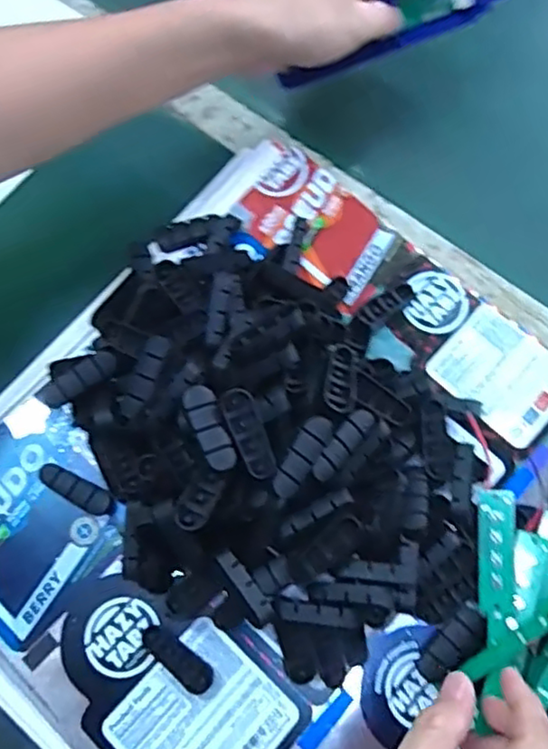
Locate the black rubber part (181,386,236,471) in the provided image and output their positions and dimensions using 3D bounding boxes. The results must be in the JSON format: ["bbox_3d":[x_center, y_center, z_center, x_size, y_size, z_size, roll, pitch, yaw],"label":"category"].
[{"bbox_3d":[-0.034,0.028,0.346,0.016,0.006,0.047,-22,75,-7],"label":"black rubber part"}]

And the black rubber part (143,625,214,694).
[{"bbox_3d":[-0.054,0.162,0.375,0.046,0.007,0.015,36,76,10],"label":"black rubber part"}]

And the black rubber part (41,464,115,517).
[{"bbox_3d":[-0.121,0.071,0.402,0.047,0.009,0.015,25,75,7],"label":"black rubber part"}]

